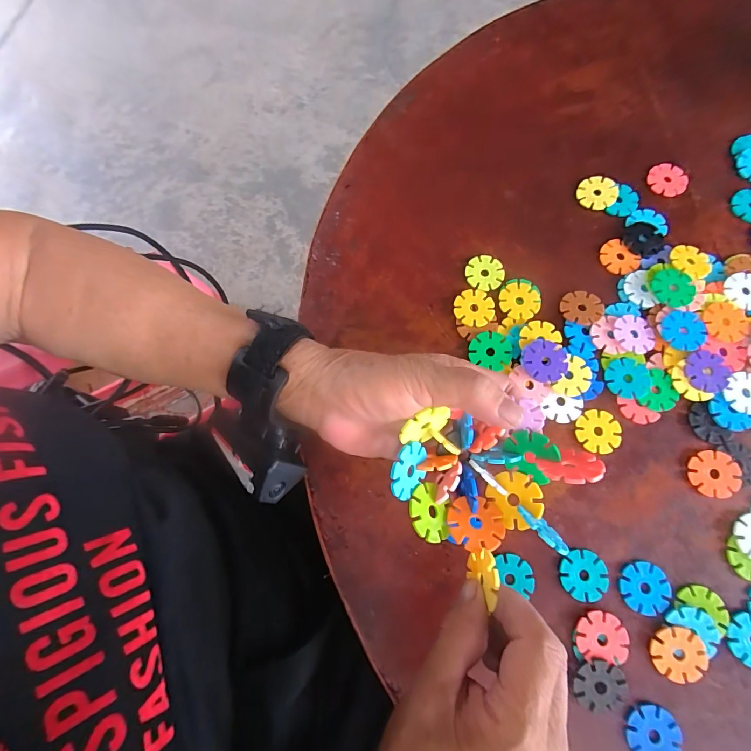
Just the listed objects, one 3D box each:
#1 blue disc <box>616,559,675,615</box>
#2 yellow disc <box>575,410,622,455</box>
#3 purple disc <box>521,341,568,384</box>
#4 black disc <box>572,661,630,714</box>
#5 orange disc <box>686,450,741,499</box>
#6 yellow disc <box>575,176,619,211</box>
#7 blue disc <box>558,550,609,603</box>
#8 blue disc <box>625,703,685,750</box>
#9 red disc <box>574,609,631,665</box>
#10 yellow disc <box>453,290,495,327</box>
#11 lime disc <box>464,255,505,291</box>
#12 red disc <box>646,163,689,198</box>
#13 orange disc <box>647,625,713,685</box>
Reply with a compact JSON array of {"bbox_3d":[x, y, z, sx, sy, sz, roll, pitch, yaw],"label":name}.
[{"bbox_3d":[0.179,0.140,0.251,0.031,0.004,0.030,0,75,2],"label":"blue disc"},{"bbox_3d":[0.163,0.041,0.278,0.030,0.004,0.031,0,75,2],"label":"yellow disc"},{"bbox_3d":[0.127,-0.011,0.286,0.033,0.004,0.032,-1,75,2],"label":"purple disc"},{"bbox_3d":[0.139,0.193,0.237,0.029,0.005,0.029,0,75,2],"label":"black disc"},{"bbox_3d":[0.238,0.069,0.268,0.032,0.006,0.031,0,75,2],"label":"orange disc"},{"bbox_3d":[0.193,-0.159,0.331,0.033,0.005,0.030,0,75,2],"label":"yellow disc"},{"bbox_3d":[0.140,0.133,0.255,0.029,0.004,0.030,0,75,2],"label":"blue disc"},{"bbox_3d":[0.170,0.218,0.230,0.033,0.004,0.031,0,75,2],"label":"blue disc"},{"bbox_3d":[0.144,0.167,0.244,0.031,0.005,0.027,3,76,3],"label":"red disc"},{"bbox_3d":[0.079,-0.054,0.305,0.031,0.004,0.029,0,75,2],"label":"yellow disc"},{"bbox_3d":[0.090,-0.085,0.313,0.030,0.004,0.030,0,75,2],"label":"lime disc"},{"bbox_3d":[0.256,-0.172,0.333,0.030,0.004,0.032,0,75,2],"label":"red disc"},{"bbox_3d":[0.191,0.175,0.240,0.031,0.006,0.030,0,75,2],"label":"orange disc"}]

